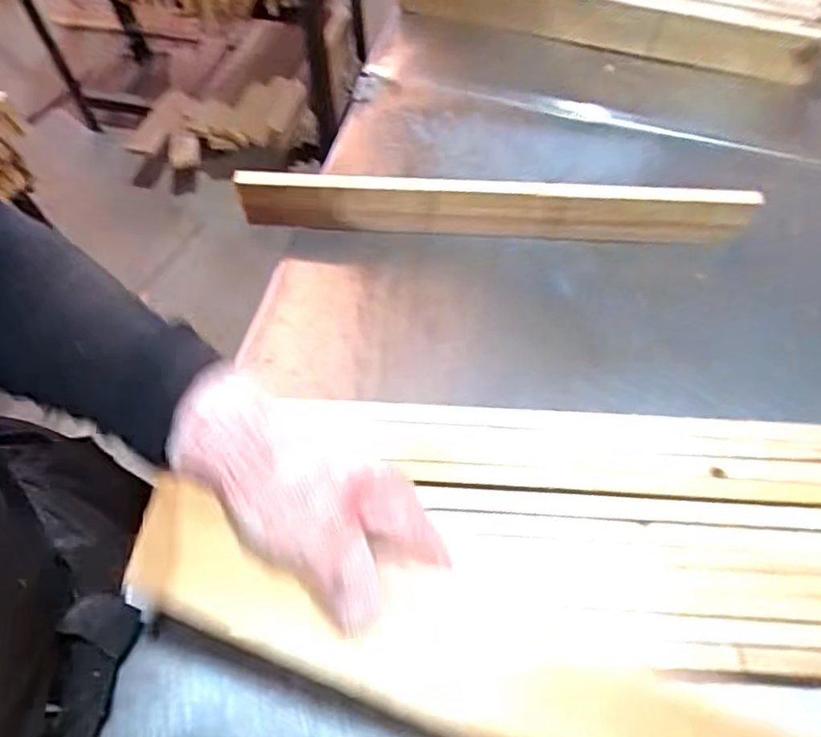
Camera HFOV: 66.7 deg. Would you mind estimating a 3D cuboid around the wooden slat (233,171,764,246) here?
[{"bbox_3d":[0.074,-0.153,0.603,0.478,0.061,0.019,4,62,3],"label":"wooden slat"}]

